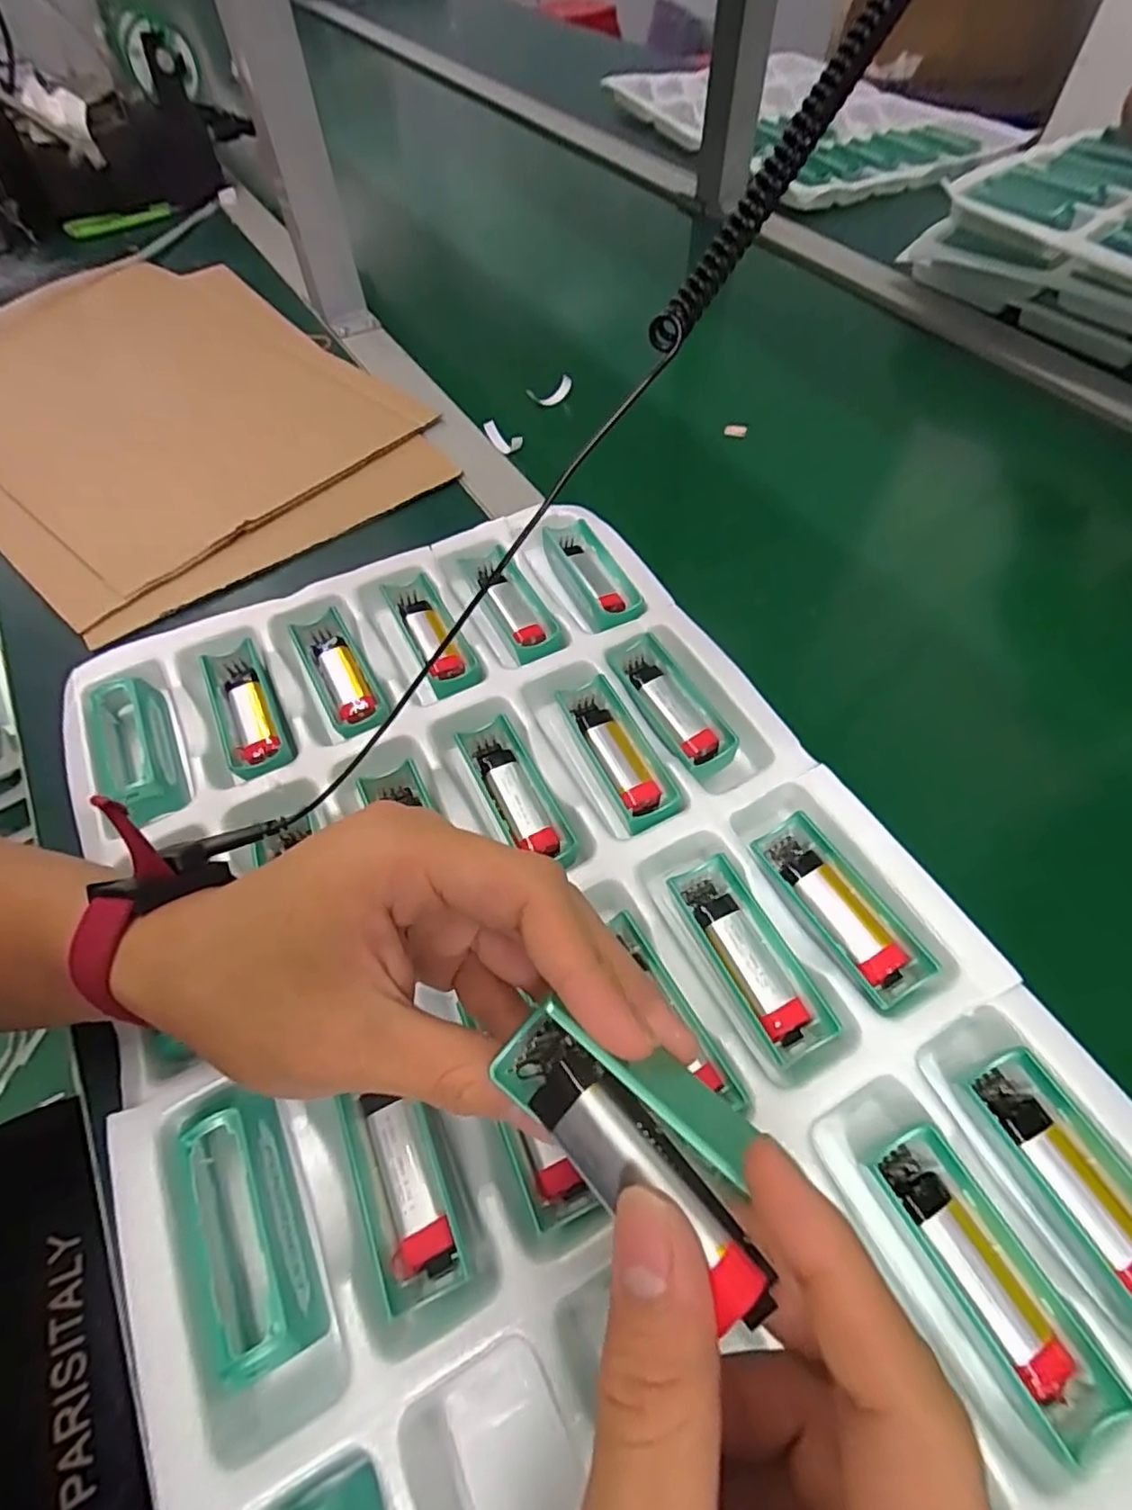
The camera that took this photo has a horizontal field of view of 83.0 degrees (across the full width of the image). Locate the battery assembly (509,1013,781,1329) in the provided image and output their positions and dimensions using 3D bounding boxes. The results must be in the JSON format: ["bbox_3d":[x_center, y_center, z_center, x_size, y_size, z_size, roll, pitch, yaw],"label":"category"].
[{"bbox_3d":[0.014,0.087,0.137,0.067,0.015,0.018,36,65,29],"label":"battery assembly"}]

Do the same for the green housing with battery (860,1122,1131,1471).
[{"bbox_3d":[0.132,0.164,0.203,0.030,0.017,0.080,-26,61,-14],"label":"green housing with battery"}]

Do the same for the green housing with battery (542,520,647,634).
[{"bbox_3d":[0.015,-0.105,0.369,0.036,0.015,0.081,-20,59,-10],"label":"green housing with battery"}]

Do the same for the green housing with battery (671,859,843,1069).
[{"bbox_3d":[0.073,0.080,0.257,0.027,0.019,0.079,-25,61,-13],"label":"green housing with battery"}]

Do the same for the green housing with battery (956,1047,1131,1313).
[{"bbox_3d":[0.171,0.142,0.212,0.029,0.016,0.080,-24,60,-12],"label":"green housing with battery"}]

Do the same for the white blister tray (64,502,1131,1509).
[{"bbox_3d":[-0.023,0.071,0.270,0.313,0.028,0.443,-25,61,-13],"label":"white blister tray"}]

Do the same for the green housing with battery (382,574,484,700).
[{"bbox_3d":[-0.071,-0.062,0.351,0.028,0.020,0.083,-25,61,-13],"label":"green housing with battery"}]

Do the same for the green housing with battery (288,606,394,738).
[{"bbox_3d":[-0.119,-0.041,0.340,0.029,0.021,0.073,-26,61,-14],"label":"green housing with battery"}]

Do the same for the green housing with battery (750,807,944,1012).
[{"bbox_3d":[0.113,0.062,0.265,0.030,0.017,0.079,-26,61,-14],"label":"green housing with battery"}]

